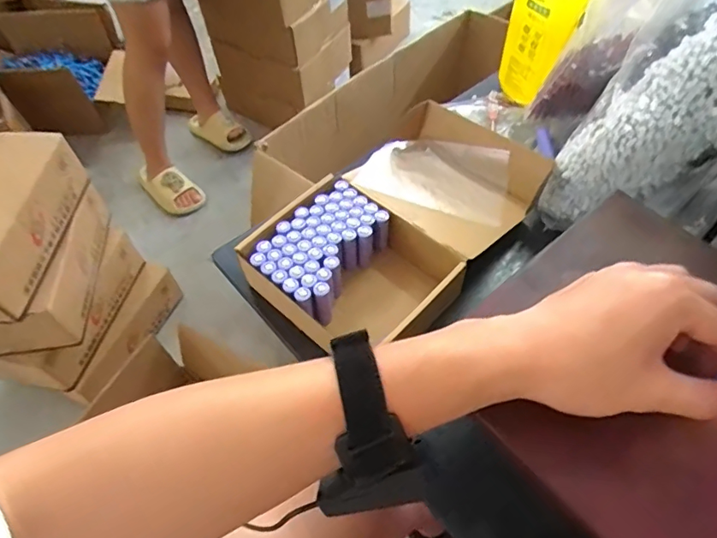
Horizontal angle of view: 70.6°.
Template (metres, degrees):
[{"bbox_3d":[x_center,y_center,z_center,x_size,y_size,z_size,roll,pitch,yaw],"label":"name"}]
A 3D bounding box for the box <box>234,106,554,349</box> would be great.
[{"bbox_3d":[0.049,-0.038,0.521,0.174,0.083,0.292,35,64,23],"label":"box"}]

